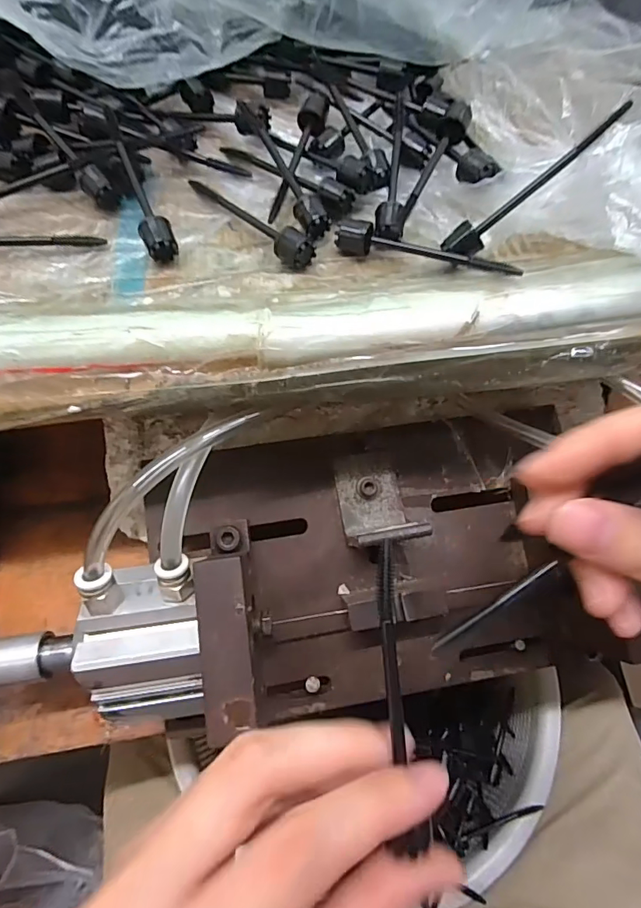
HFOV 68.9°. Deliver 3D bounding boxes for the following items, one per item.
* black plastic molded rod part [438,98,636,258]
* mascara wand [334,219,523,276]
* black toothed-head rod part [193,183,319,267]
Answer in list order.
[{"bbox_3d":[0.094,-0.118,0.208,0.085,0.008,0.012,-36,67,21],"label":"black plastic molded rod part"},{"bbox_3d":[0.050,-0.097,0.223,0.086,0.015,0.015,17,64,7],"label":"mascara wand"},{"bbox_3d":[-0.037,-0.120,0.232,0.013,0.016,0.085,-40,71,-20],"label":"black toothed-head rod part"}]

